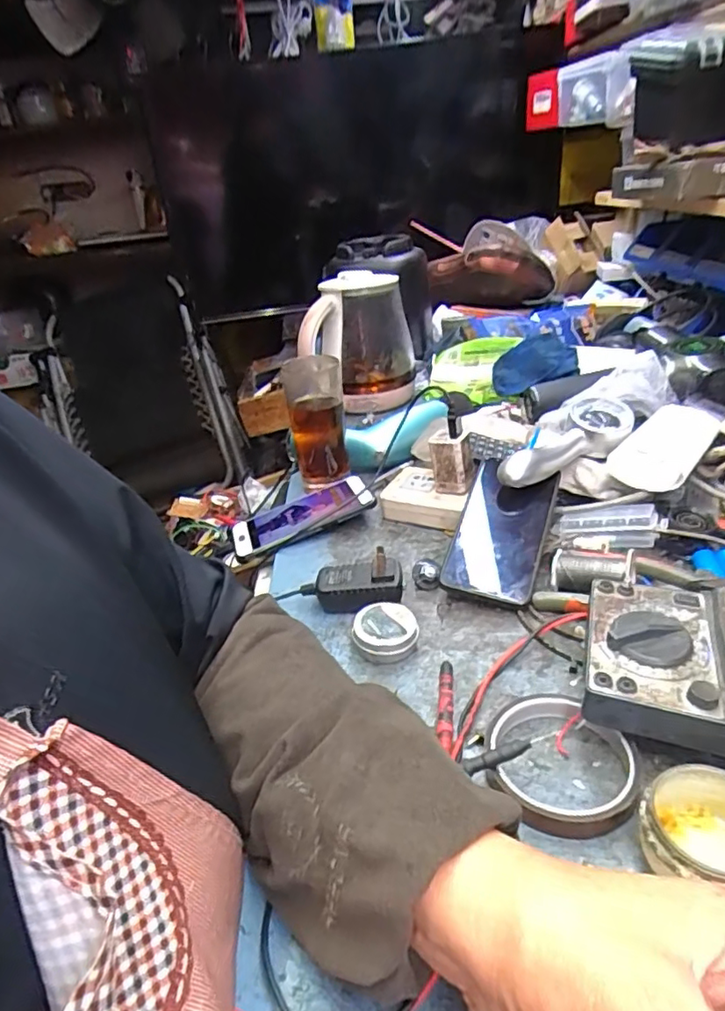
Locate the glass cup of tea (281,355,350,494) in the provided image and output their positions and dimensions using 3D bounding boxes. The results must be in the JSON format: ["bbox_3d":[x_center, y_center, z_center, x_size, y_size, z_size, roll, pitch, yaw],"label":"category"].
[{"bbox_3d":[-0.054,-0.103,0.699,0.064,0.134,0.067,-8,29,-3],"label":"glass cup of tea"}]

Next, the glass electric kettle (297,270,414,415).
[{"bbox_3d":[-0.005,-0.244,0.902,0.145,0.177,0.104,3,30,16],"label":"glass electric kettle"}]

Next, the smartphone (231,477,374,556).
[{"bbox_3d":[-0.066,0.011,0.641,0.152,0.011,0.070,-22,30,-2],"label":"smartphone"}]

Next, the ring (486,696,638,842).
[{"bbox_3d":[0.120,0.153,0.357,0.079,0.017,0.085,-5,29,3],"label":"ring"}]

